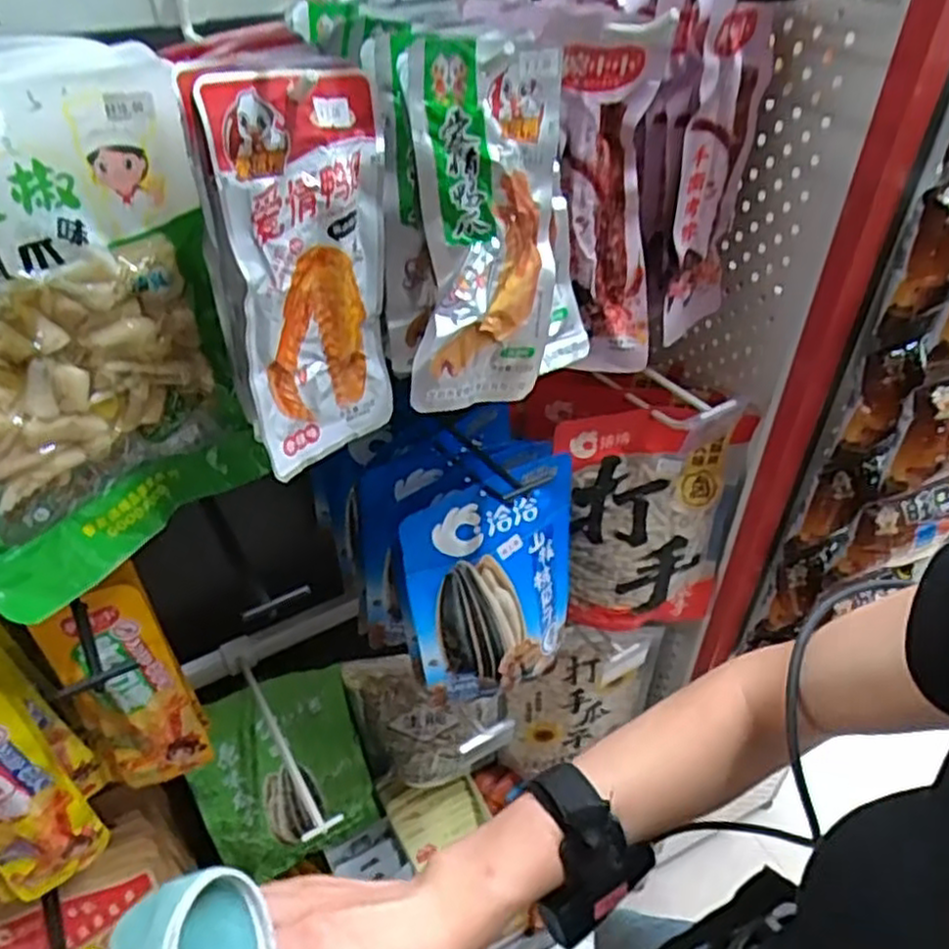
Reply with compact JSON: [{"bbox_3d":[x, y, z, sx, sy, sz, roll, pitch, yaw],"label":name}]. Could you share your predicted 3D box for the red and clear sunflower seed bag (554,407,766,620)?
[{"bbox_3d":[0.161,0.045,0.702,0.175,0.236,0.062,-2,41,-3],"label":"red and clear sunflower seed bag"}]

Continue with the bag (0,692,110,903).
[{"bbox_3d":[-0.313,0.223,0.501,0.068,0.210,0.020,-30,50,-30],"label":"bag"}]

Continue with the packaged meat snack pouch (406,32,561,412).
[{"bbox_3d":[0.008,-0.130,0.399,0.097,0.182,0.020,-9,18,-31],"label":"packaged meat snack pouch"}]

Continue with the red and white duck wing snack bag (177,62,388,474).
[{"bbox_3d":[-0.082,-0.100,0.380,0.025,0.189,0.091,25,39,35],"label":"red and white duck wing snack bag"}]

